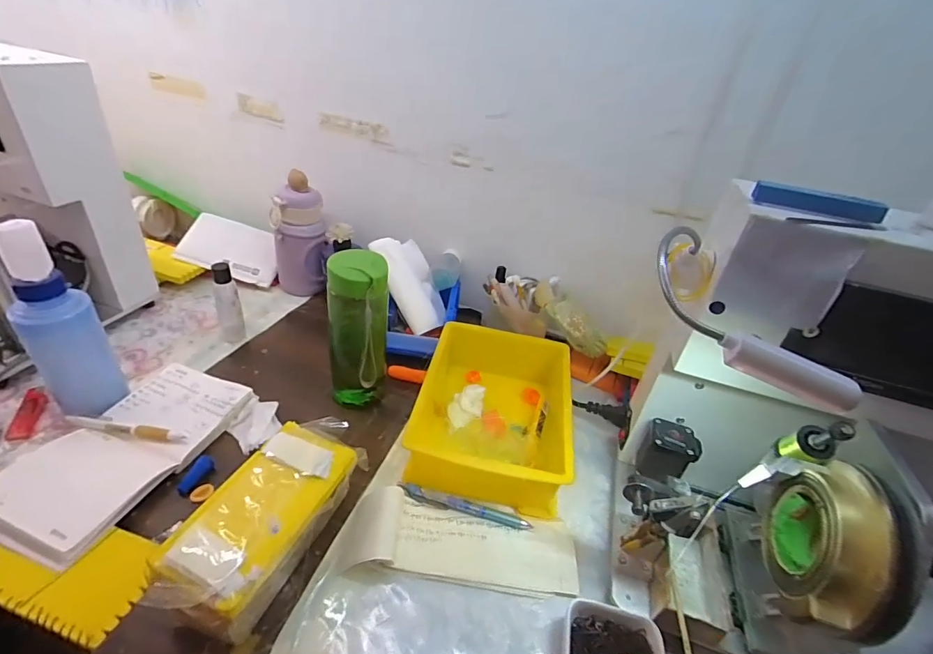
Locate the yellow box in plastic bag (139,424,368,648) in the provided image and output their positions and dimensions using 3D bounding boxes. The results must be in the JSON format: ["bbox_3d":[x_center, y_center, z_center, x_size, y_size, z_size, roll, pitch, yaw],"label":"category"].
[{"bbox_3d":[-0.169,0.172,0.397,0.082,0.091,0.192,17,35,14],"label":"yellow box in plastic bag"}]

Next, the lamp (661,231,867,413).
[{"bbox_3d":[0.175,-0.001,0.285,0.059,0.026,0.149,-27,68,-40],"label":"lamp"}]

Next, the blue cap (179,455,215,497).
[{"bbox_3d":[-0.288,0.159,0.482,0.016,0.014,0.044,9,34,1],"label":"blue cap"}]

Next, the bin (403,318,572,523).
[{"bbox_3d":[0.036,0.094,0.559,0.174,0.071,0.253,10,34,4],"label":"bin"}]

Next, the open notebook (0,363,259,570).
[{"bbox_3d":[-0.369,0.129,0.496,0.133,0.028,0.239,17,35,14],"label":"open notebook"}]

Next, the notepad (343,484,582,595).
[{"bbox_3d":[0.003,0.205,0.446,0.208,0.023,0.082,8,34,0],"label":"notepad"}]

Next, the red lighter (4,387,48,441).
[{"bbox_3d":[-0.511,0.101,0.526,0.029,0.010,0.080,-12,39,-27],"label":"red lighter"}]

